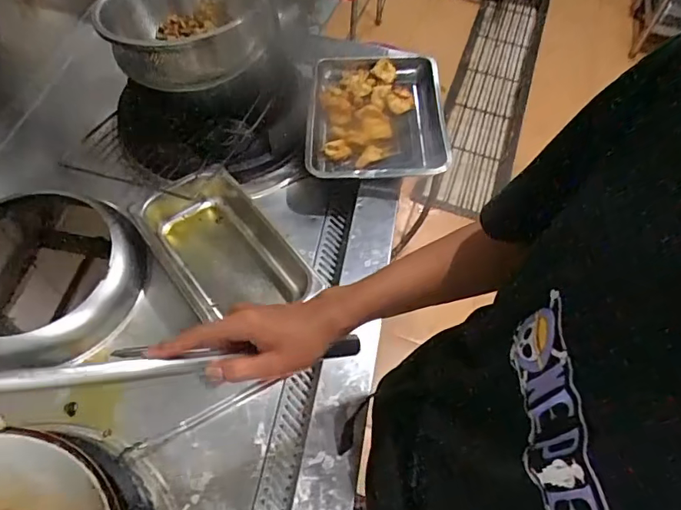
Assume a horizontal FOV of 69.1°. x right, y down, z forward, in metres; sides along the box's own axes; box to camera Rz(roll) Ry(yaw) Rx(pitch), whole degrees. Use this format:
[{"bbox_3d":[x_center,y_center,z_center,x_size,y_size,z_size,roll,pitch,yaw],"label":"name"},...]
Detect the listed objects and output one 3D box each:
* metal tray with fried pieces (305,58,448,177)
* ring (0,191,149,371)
[{"bbox_3d":[0.069,-0.263,0.951,0.265,0.051,0.322,-1,54,0],"label":"metal tray with fried pieces"},{"bbox_3d":[-0.472,0.026,0.774,0.320,0.105,0.310,-1,54,1],"label":"ring"}]

